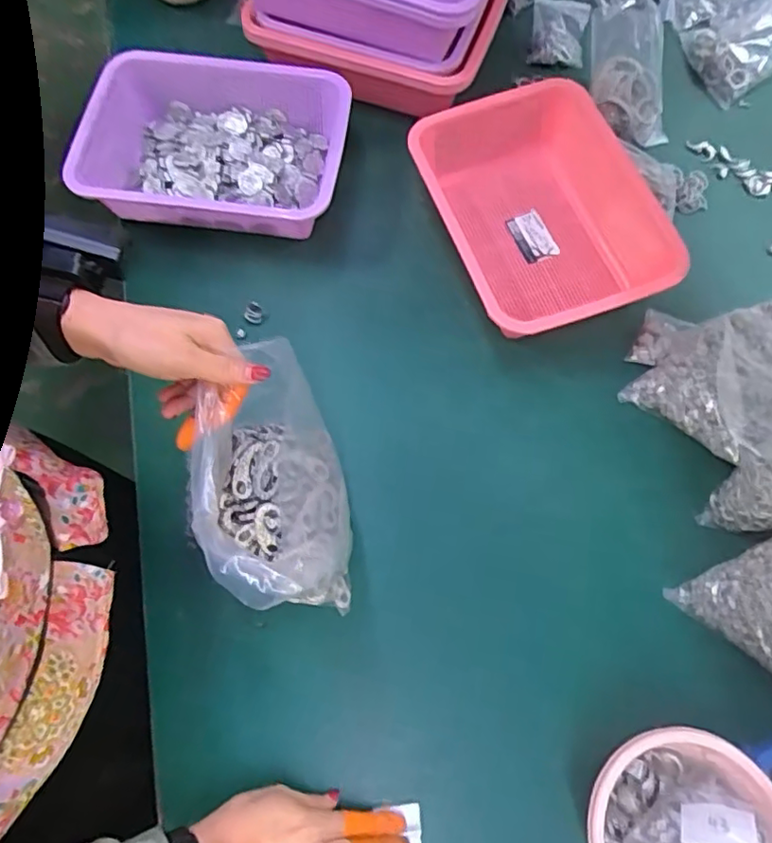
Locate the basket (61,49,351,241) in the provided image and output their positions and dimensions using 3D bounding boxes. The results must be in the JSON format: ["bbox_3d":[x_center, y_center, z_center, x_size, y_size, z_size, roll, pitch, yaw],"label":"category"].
[{"bbox_3d":[-0.207,-0.329,0.728,0.300,0.075,0.225,6,69,3],"label":"basket"}]

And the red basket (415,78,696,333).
[{"bbox_3d":[0.183,-0.241,0.702,0.242,0.098,0.305,-19,70,-6],"label":"red basket"}]

